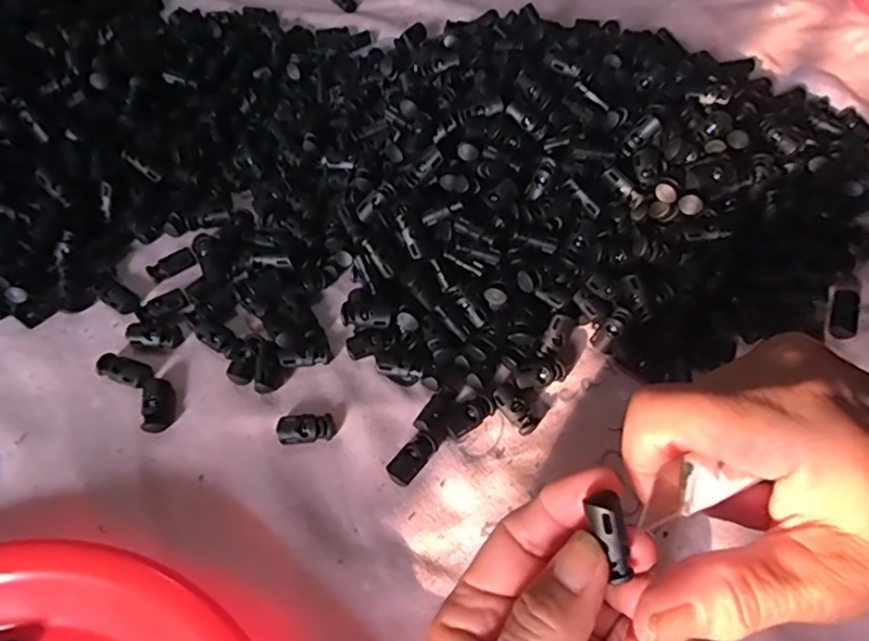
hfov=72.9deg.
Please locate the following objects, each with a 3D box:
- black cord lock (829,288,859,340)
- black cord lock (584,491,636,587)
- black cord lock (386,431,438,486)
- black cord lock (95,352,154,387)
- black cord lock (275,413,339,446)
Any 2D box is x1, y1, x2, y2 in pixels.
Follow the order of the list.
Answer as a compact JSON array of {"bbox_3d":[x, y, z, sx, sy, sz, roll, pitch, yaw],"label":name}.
[{"bbox_3d":[0.235,-0.005,0.337,0.015,0.007,0.029,19,59,11],"label":"black cord lock"},{"bbox_3d":[0.056,0.068,0.185,0.009,0.007,0.026,-19,94,-14],"label":"black cord lock"},{"bbox_3d":[-0.011,0.068,0.290,0.013,0.008,0.027,36,64,21],"label":"black cord lock"},{"bbox_3d":[-0.165,0.026,0.315,0.030,0.007,0.015,17,59,10],"label":"black cord lock"},{"bbox_3d":[-0.065,0.055,0.298,0.029,0.008,0.013,-7,57,-5],"label":"black cord lock"}]

